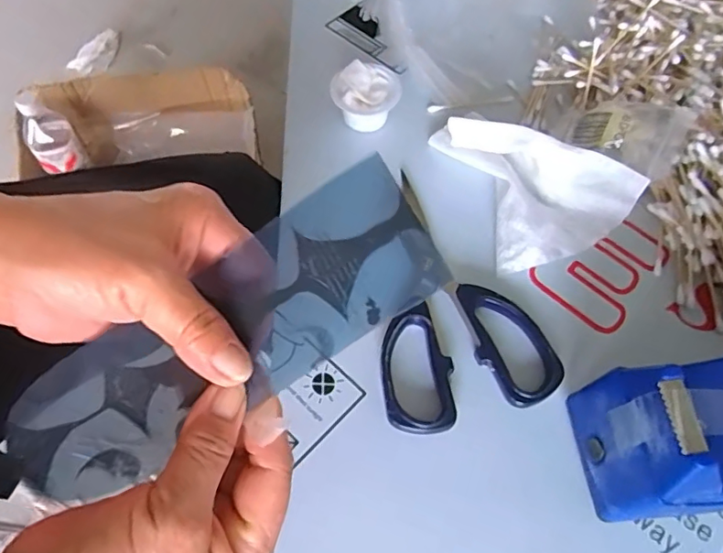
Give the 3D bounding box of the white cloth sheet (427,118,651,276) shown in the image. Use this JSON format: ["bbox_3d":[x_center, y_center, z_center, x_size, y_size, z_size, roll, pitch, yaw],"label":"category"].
[{"bbox_3d":[0.120,-0.080,0.389,0.100,0.041,0.134,-22,64,-13],"label":"white cloth sheet"}]

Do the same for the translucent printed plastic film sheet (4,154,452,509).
[{"bbox_3d":[-0.059,0.027,0.224,0.190,0.026,0.058,-31,64,6],"label":"translucent printed plastic film sheet"}]

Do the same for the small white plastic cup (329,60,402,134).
[{"bbox_3d":[0.003,-0.146,0.427,0.049,0.036,0.055,28,64,14],"label":"small white plastic cup"}]

